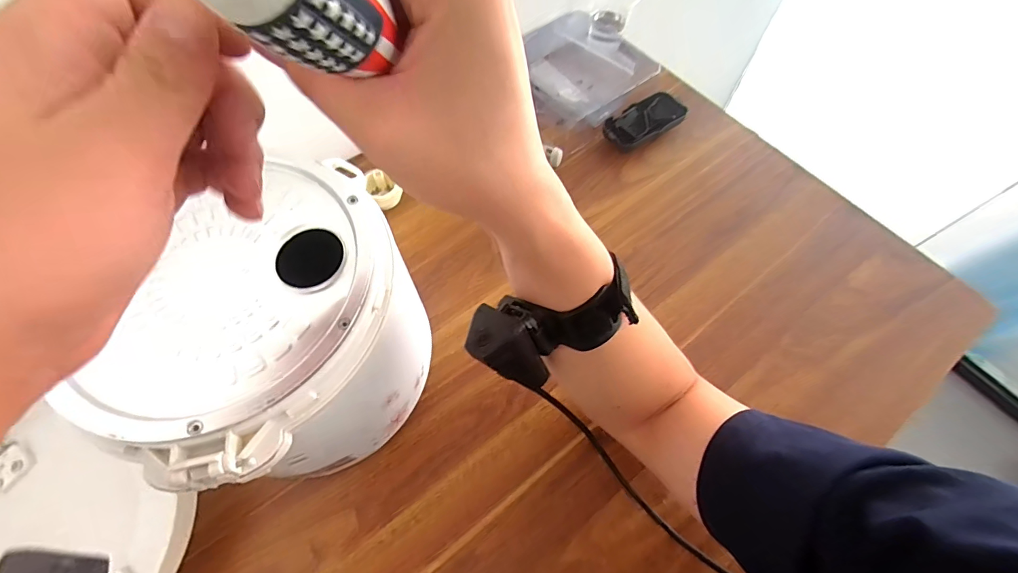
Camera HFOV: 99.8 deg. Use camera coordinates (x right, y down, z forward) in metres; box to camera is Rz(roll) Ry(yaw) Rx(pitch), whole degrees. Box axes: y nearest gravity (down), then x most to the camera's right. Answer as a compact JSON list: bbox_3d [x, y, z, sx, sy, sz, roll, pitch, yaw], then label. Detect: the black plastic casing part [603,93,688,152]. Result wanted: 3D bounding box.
[{"bbox_3d":[0.175,-0.215,0.563,0.119,0.027,0.052,-34,68,-17],"label":"black plastic casing part"}]

